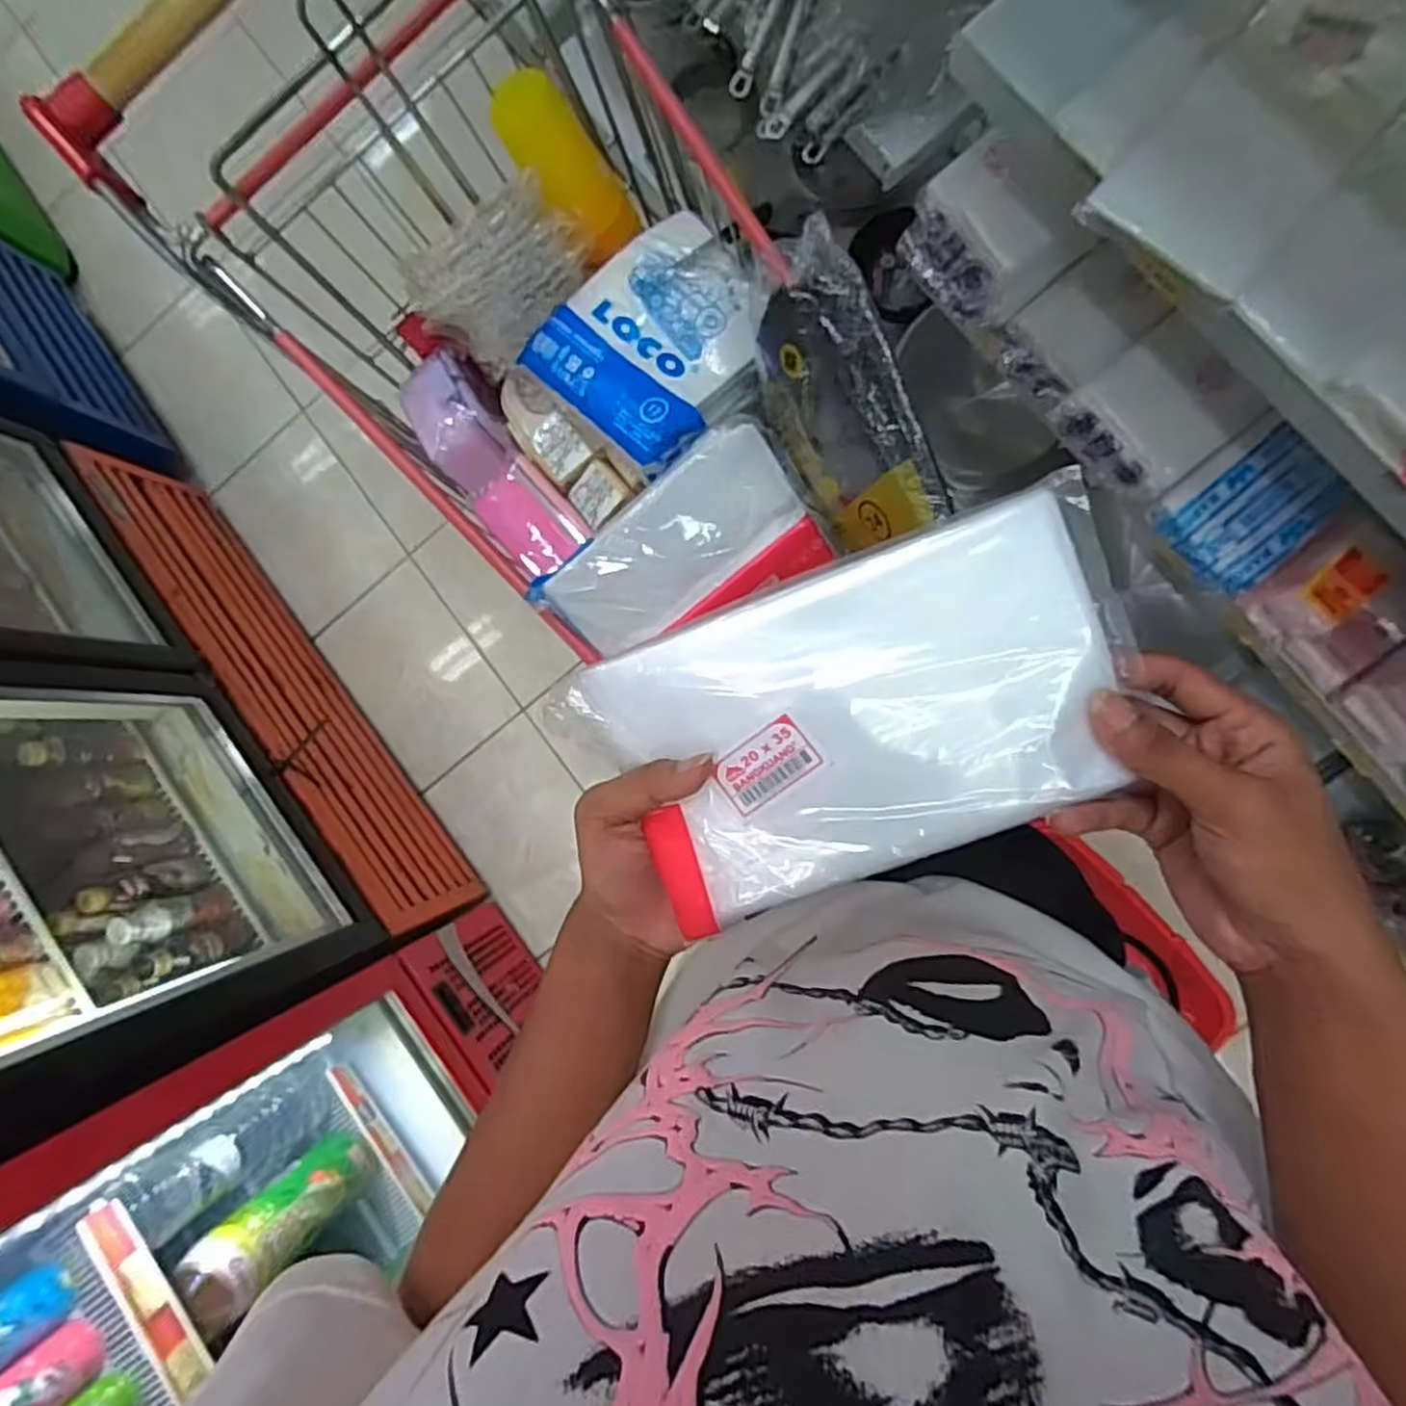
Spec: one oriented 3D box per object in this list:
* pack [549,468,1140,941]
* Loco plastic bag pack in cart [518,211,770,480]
[{"bbox_3d":[0.070,0.008,0.325,0.223,0.028,0.127,-22,85,8],"label":"pack"},{"bbox_3d":[-0.035,-0.321,0.658,0.198,0.046,0.186,-44,82,5],"label":"Loco plastic bag pack in cart"}]

